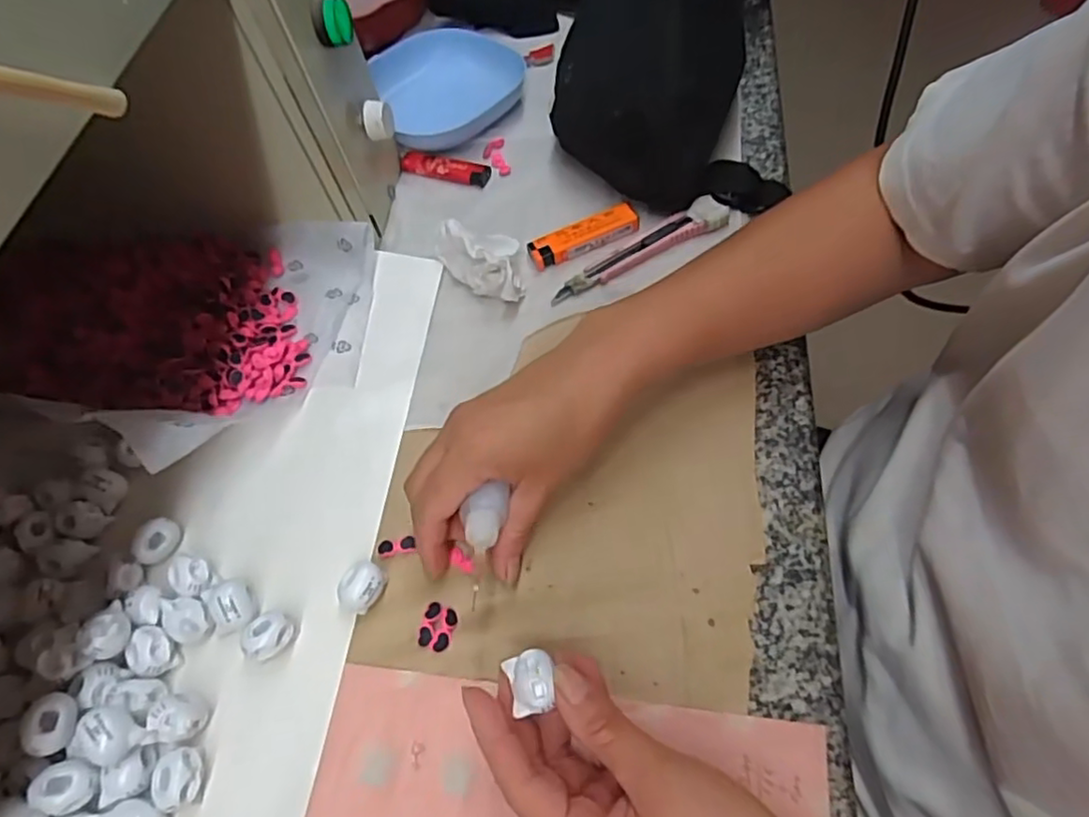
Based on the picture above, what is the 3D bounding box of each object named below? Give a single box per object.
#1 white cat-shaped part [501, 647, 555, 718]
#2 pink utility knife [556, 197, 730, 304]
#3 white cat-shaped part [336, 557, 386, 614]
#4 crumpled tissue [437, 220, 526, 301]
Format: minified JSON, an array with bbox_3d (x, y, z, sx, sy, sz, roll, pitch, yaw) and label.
[{"bbox_3d":[-0.006,0.118,0.282,0.020,0.010,0.025,-12,63,-4],"label":"white cat-shaped part"},{"bbox_3d":[0.066,-0.114,0.456,0.137,0.015,0.024,-27,60,-7],"label":"pink utility knife"},{"bbox_3d":[-0.099,0.097,0.351,0.021,0.015,0.027,25,67,20],"label":"white cat-shaped part"},{"bbox_3d":[-0.039,-0.106,0.452,0.075,0.032,0.041,38,72,25],"label":"crumpled tissue"}]

